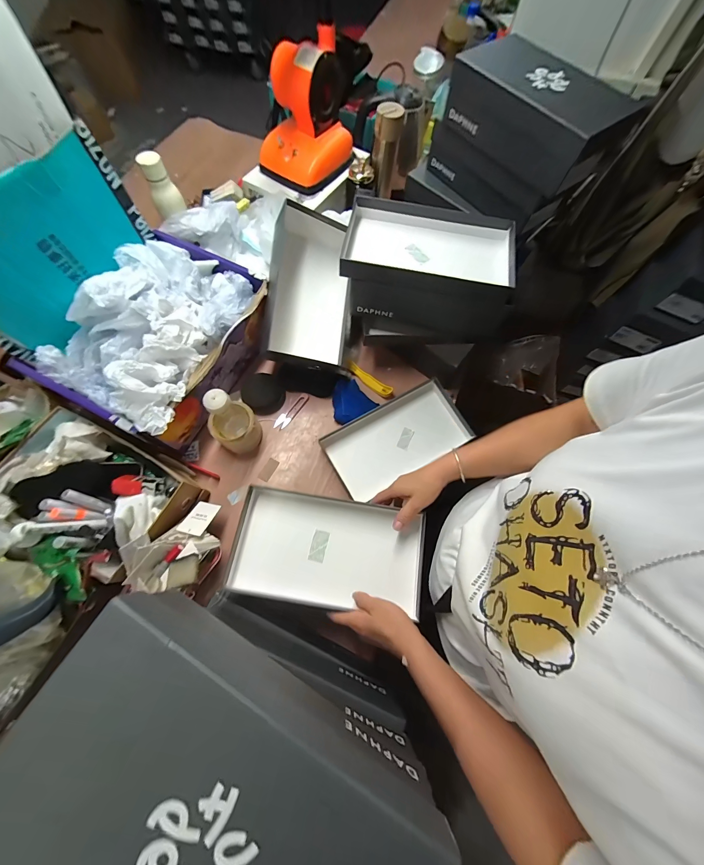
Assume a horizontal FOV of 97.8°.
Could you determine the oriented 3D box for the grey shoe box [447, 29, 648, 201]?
[{"bbox_3d":[0.337,-0.593,0.566,0.192,0.099,0.284,-37,76,-15],"label":"grey shoe box"}]

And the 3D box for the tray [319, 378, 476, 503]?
[{"bbox_3d":[0.098,0.016,0.670,0.292,0.041,0.159,-28,73,-13],"label":"tray"}]

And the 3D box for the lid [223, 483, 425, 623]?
[{"bbox_3d":[-0.038,0.191,0.510,0.301,0.031,0.164,9,69,0],"label":"lid"}]

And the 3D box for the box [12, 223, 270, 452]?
[{"bbox_3d":[-0.377,-0.202,0.619,0.303,0.174,0.392,27,71,7],"label":"box"}]

